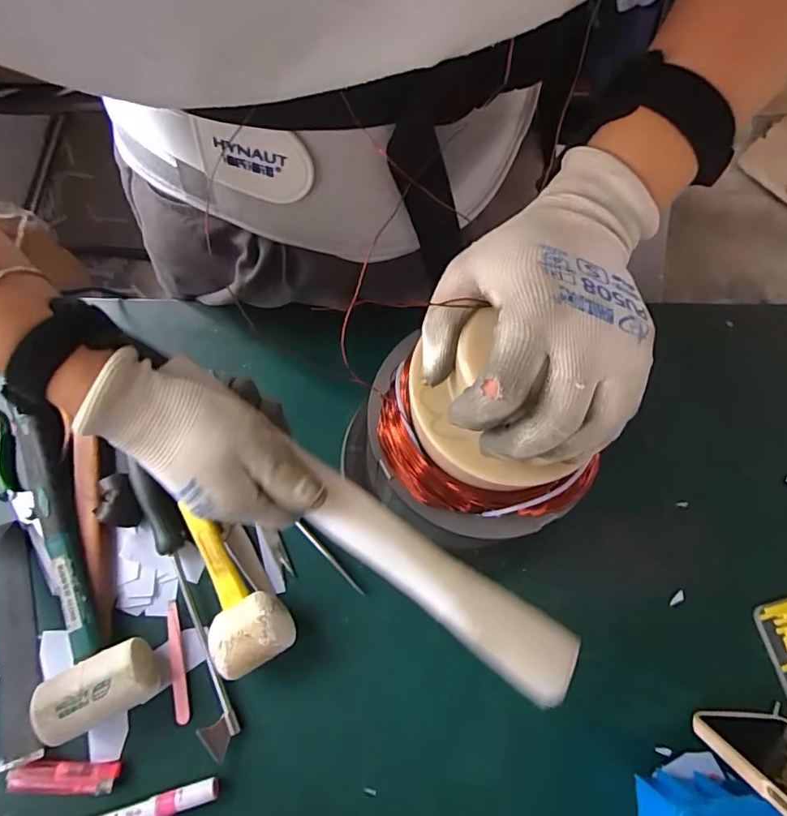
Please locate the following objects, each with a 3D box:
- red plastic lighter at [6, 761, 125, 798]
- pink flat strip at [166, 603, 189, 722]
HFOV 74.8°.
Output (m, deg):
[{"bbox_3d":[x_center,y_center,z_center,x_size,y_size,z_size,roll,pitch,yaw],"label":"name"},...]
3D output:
[{"bbox_3d":[-0.252,0.282,0.391,0.078,0.009,0.020,3,72,-1],"label":"red plastic lighter"},{"bbox_3d":[-0.178,0.207,0.420,0.011,0.004,0.092,-12,73,-6],"label":"pink flat strip"}]

